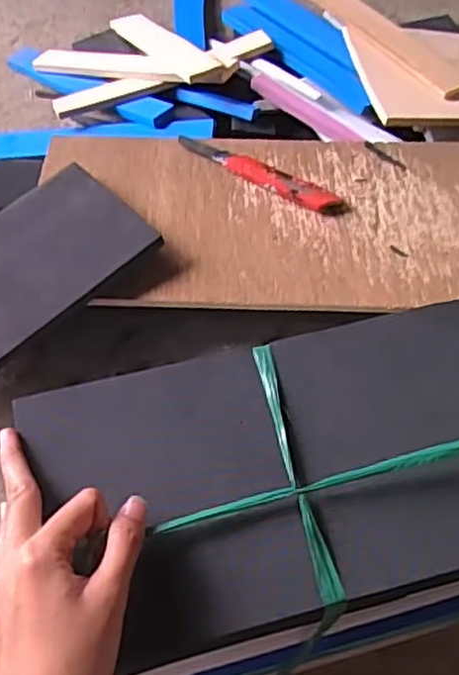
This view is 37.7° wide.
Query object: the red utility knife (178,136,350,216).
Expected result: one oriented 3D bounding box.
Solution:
[{"bbox_3d":[0.033,-0.177,0.725,0.200,0.014,0.029,28,63,19],"label":"red utility knife"}]

